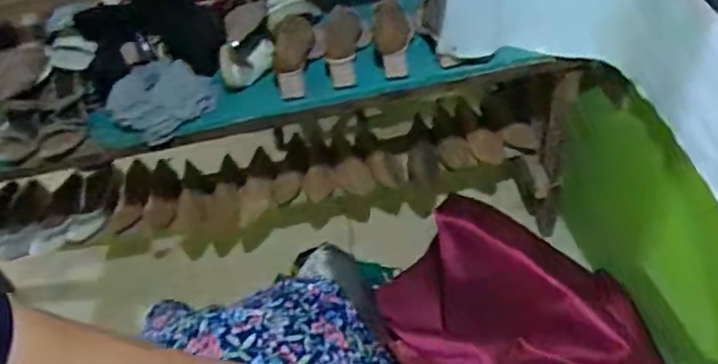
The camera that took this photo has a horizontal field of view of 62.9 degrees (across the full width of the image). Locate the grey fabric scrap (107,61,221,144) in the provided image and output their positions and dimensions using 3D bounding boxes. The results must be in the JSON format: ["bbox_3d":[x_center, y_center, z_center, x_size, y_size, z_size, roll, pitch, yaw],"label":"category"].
[{"bbox_3d":[-0.381,-0.158,1.138,0.198,0.081,0.155,-20,46,-15],"label":"grey fabric scrap"}]

